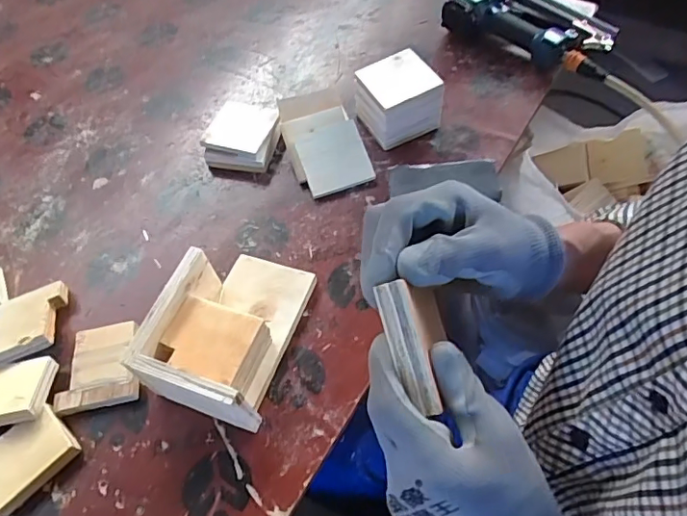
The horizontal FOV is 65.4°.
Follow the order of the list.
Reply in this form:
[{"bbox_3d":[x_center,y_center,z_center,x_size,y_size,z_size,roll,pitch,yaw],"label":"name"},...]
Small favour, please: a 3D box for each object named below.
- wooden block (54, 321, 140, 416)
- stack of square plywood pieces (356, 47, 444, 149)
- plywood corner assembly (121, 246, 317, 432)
[{"bbox_3d":[-0.277,0.123,0.610,0.090,0.028,0.091,-10,55,-1],"label":"wooden block"},{"bbox_3d":[0.075,-0.222,0.752,0.098,0.080,0.089,-25,57,-11],"label":"stack of square plywood pieces"},{"bbox_3d":[-0.127,0.070,0.590,0.125,0.093,0.201,12,58,14],"label":"plywood corner assembly"}]

